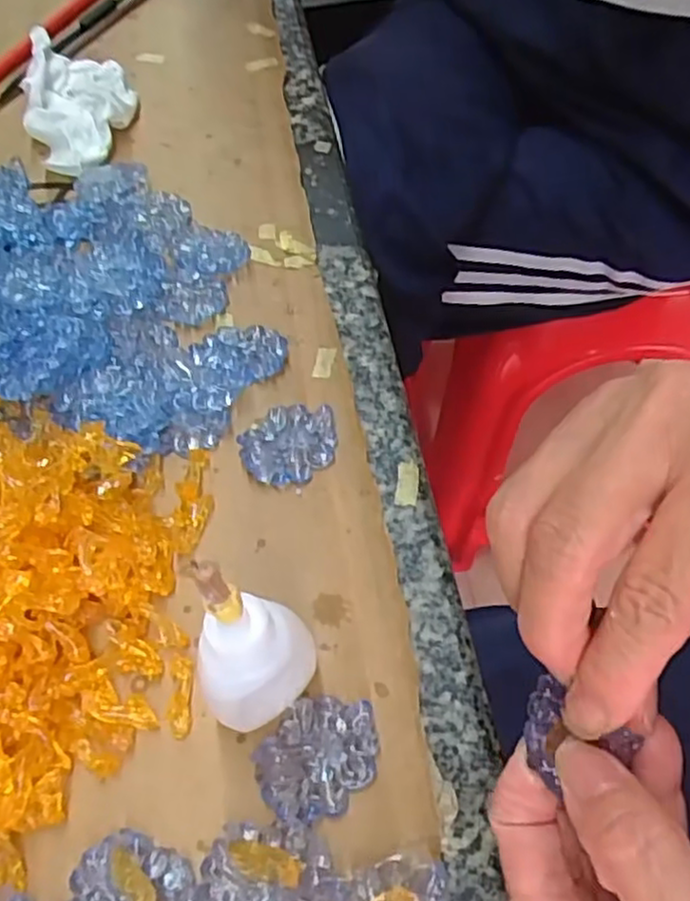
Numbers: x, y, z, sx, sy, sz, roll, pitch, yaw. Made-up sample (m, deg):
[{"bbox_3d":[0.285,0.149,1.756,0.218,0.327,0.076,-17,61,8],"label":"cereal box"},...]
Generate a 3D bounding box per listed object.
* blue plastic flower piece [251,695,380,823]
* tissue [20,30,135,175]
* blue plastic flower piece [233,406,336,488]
[{"bbox_3d":[-0.008,0.091,0.216,0.038,0.006,0.031,-38,65,-19],"label":"blue plastic flower piece"},{"bbox_3d":[-0.138,-0.184,0.373,0.054,0.020,0.090,-16,60,-7],"label":"tissue"},{"bbox_3d":[-0.021,-0.002,0.273,0.036,0.008,0.032,-7,59,-2],"label":"blue plastic flower piece"}]

